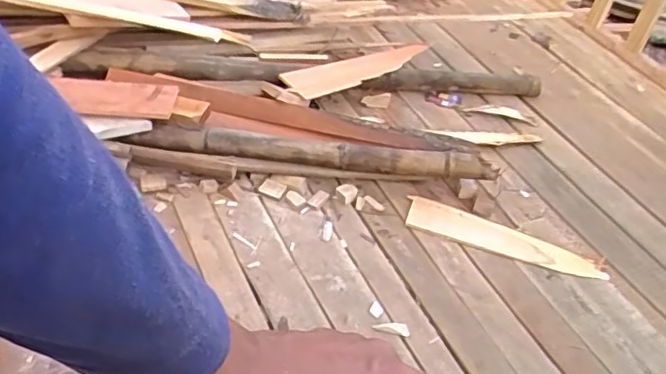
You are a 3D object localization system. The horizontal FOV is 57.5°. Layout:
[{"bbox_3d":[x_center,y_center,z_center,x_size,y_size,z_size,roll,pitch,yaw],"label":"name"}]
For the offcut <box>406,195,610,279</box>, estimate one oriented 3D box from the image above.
[{"bbox_3d":[0.435,0.130,1.544,0.497,0.015,0.109,16,42,9],"label":"offcut"}]

